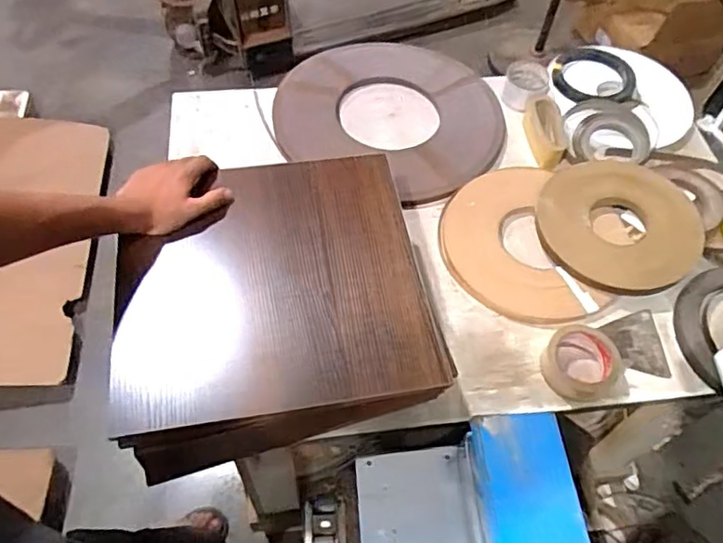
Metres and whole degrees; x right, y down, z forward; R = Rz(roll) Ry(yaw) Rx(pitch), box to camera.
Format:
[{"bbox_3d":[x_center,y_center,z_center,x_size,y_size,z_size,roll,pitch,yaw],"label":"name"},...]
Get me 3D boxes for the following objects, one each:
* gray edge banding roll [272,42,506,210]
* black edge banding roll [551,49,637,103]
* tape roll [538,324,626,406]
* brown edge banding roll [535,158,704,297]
[{"bbox_3d":[0.064,-0.308,1.123,0.420,0.017,0.401,2,57,-2],"label":"gray edge banding roll"},{"bbox_3d":[0.458,-0.389,1.178,0.156,0.021,0.163,16,57,7],"label":"black edge banding roll"},{"bbox_3d":[0.308,0.128,0.839,0.120,0.041,0.108,-7,58,-8],"label":"tape roll"},{"bbox_3d":[0.423,-0.081,0.968,0.272,0.019,0.245,-23,61,-17],"label":"brown edge banding roll"}]

